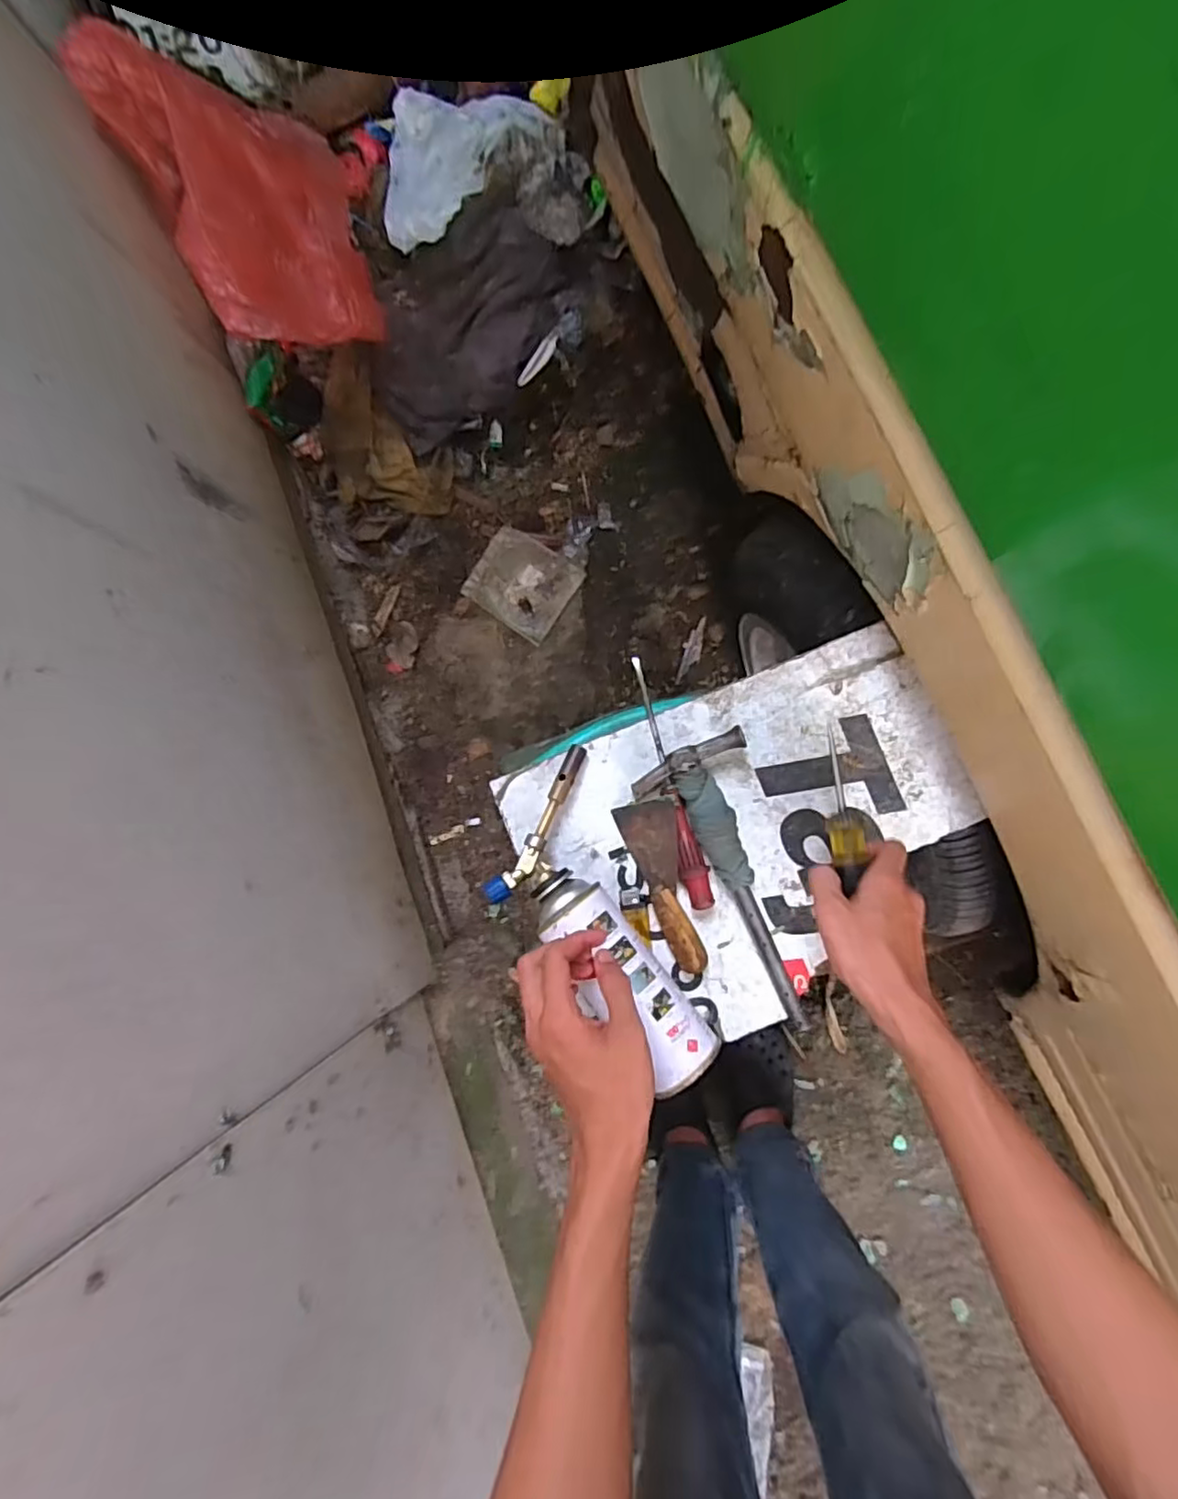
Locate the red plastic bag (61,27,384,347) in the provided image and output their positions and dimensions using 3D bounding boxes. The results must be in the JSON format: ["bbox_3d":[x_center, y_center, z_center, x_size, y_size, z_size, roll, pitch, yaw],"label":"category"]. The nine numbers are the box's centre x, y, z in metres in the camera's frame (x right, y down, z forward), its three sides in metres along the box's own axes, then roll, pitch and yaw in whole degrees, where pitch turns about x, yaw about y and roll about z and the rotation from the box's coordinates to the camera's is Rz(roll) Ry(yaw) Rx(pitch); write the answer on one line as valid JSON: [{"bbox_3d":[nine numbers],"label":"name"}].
[{"bbox_3d":[-0.440,-0.707,0.856,0.249,0.236,0.306,-27,83,6],"label":"red plastic bag"}]

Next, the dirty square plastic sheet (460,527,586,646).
[{"bbox_3d":[-0.112,-0.277,1.089,0.159,0.021,0.145,33,91,9],"label":"dirty square plastic sheet"}]

